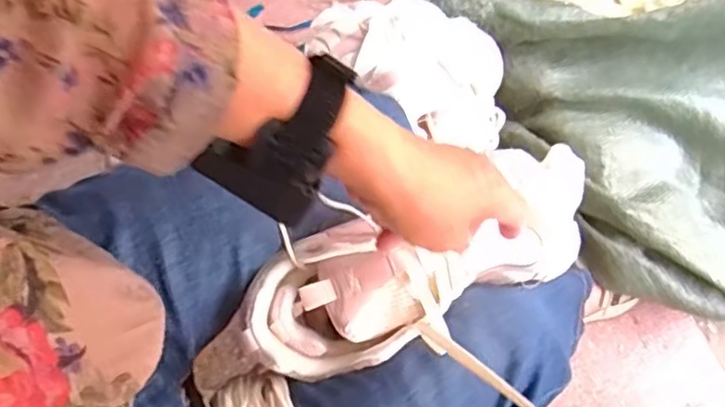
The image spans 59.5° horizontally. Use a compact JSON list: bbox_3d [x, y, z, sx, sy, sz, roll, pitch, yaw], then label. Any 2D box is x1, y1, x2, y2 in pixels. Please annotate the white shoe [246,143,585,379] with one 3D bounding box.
[{"bbox_3d":[0.044,0.045,0.466,0.257,0.080,0.097,-23,79,-8],"label":"white shoe"}]

